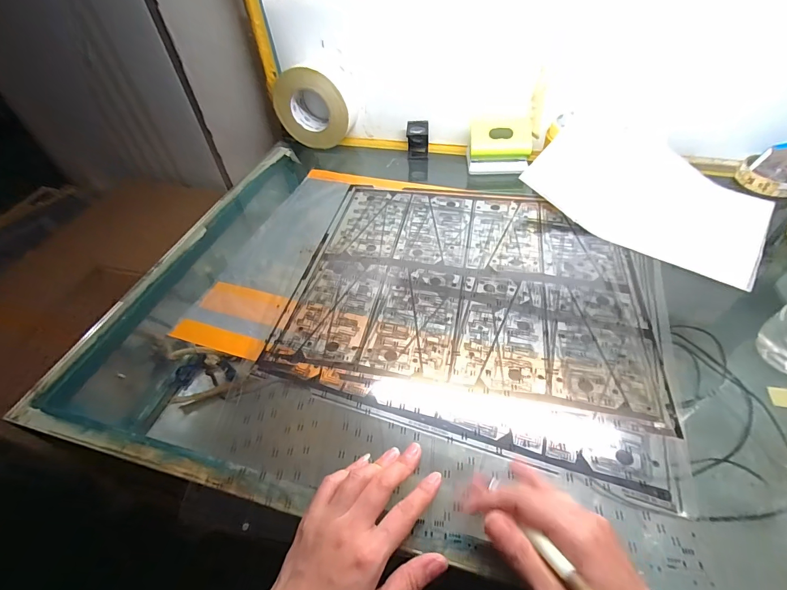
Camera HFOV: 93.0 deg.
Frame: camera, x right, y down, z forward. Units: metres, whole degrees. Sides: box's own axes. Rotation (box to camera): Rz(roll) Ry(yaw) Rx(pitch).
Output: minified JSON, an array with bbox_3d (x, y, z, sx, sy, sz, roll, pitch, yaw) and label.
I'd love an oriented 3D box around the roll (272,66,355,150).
[{"bbox_3d":[-0.146,-0.346,0.691,0.143,0.123,0.063,4,50,8],"label":"roll"}]

